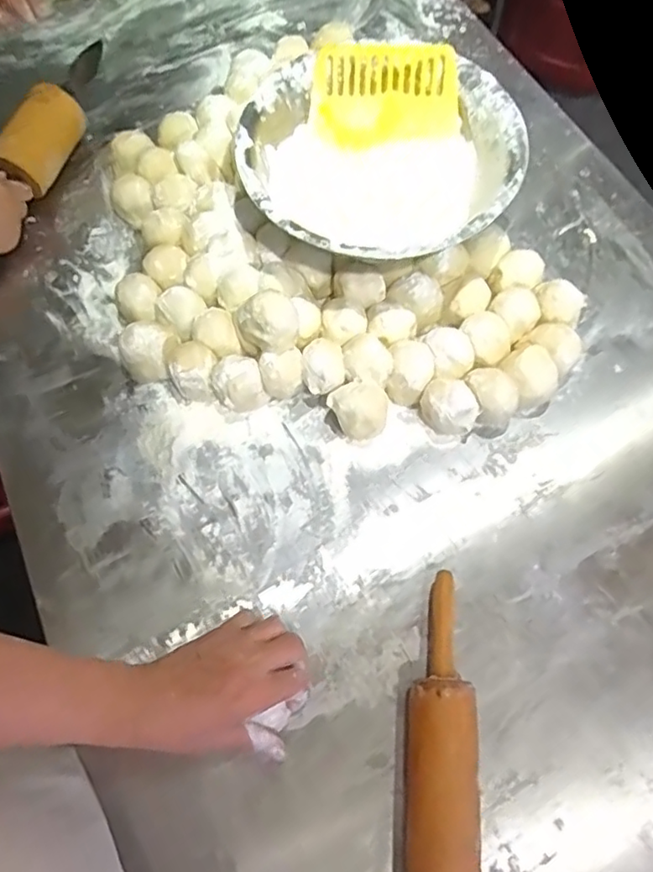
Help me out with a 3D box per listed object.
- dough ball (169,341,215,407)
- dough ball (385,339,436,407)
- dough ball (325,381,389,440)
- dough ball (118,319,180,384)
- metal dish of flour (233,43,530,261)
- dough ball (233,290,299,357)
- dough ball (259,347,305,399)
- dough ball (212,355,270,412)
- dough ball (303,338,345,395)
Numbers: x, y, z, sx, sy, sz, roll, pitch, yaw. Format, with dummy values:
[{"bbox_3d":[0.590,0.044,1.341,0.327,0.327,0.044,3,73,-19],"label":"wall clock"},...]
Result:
[{"bbox_3d":[-0.134,-0.066,0.609,0.044,0.041,0.054,-12,68,-4],"label":"dough ball"},{"bbox_3d":[0.085,-0.065,0.613,0.044,0.045,0.056,3,68,2],"label":"dough ball"},{"bbox_3d":[0.034,-0.023,0.592,0.050,0.052,0.054,0,68,1],"label":"dough ball"},{"bbox_3d":[-0.184,-0.088,0.622,0.049,0.050,0.057,41,74,16],"label":"dough ball"},{"bbox_3d":[0.054,-0.273,0.625,0.274,0.089,0.262,0,68,1],"label":"metal dish of flour"},{"bbox_3d":[-0.058,-0.109,0.583,0.056,0.048,0.050,-23,69,-8],"label":"dough ball"},{"bbox_3d":[-0.043,-0.058,0.603,0.043,0.046,0.039,-12,68,-4],"label":"dough ball"},{"bbox_3d":[-0.089,-0.052,0.603,0.048,0.056,0.047,0,68,1],"label":"dough ball"},{"bbox_3d":[-0.002,-0.066,0.611,0.039,0.046,0.054,-7,68,-2],"label":"dough ball"}]

